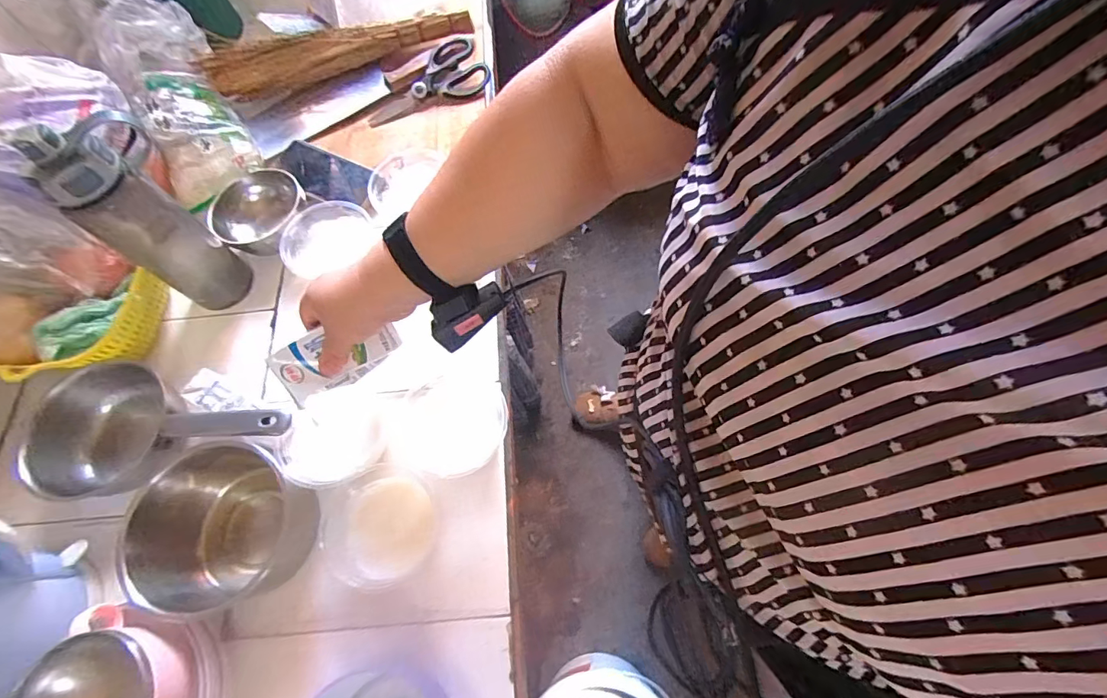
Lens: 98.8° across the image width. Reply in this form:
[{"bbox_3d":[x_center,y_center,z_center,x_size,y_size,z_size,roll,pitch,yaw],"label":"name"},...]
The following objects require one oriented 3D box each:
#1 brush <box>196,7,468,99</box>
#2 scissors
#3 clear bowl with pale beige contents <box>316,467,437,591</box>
[{"bbox_3d":[-0.345,-0.485,0.774,0.427,0.058,0.076,-18,66,-6],"label":"brush"},{"bbox_3d":[-0.208,-0.433,0.760,0.201,0.020,0.099,-22,84,-5],"label":"scissors"},{"bbox_3d":[-0.179,0.188,0.497,0.110,0.047,0.106,-1,66,1],"label":"clear bowl with pale beige contents"}]

